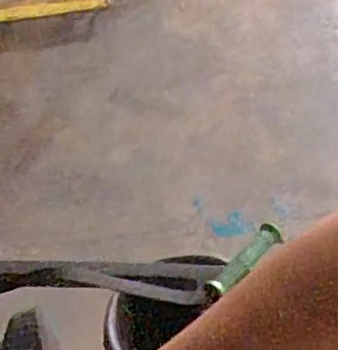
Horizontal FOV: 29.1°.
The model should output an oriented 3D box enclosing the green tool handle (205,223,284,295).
[{"bbox_3d":[0.058,0.061,0.483,0.018,0.019,0.074,32,60,28],"label":"green tool handle"}]

